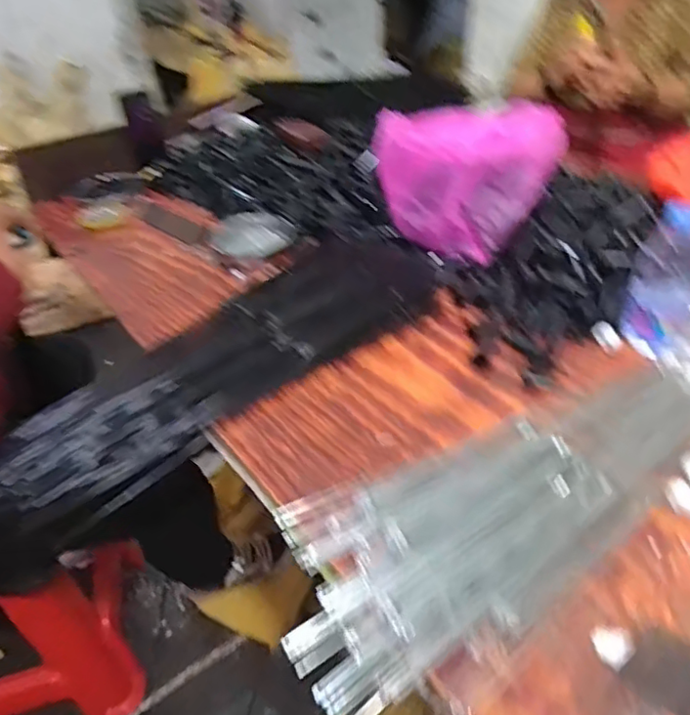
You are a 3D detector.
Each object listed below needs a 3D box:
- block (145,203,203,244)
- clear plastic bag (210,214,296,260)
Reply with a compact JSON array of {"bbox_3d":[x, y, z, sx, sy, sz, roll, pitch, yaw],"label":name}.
[{"bbox_3d":[-0.295,-0.228,1.027,0.132,0.029,0.032,26,48,33],"label":"block"},{"bbox_3d":[-0.154,-0.199,0.964,0.101,0.022,0.132,-31,45,-29],"label":"clear plastic bag"}]

